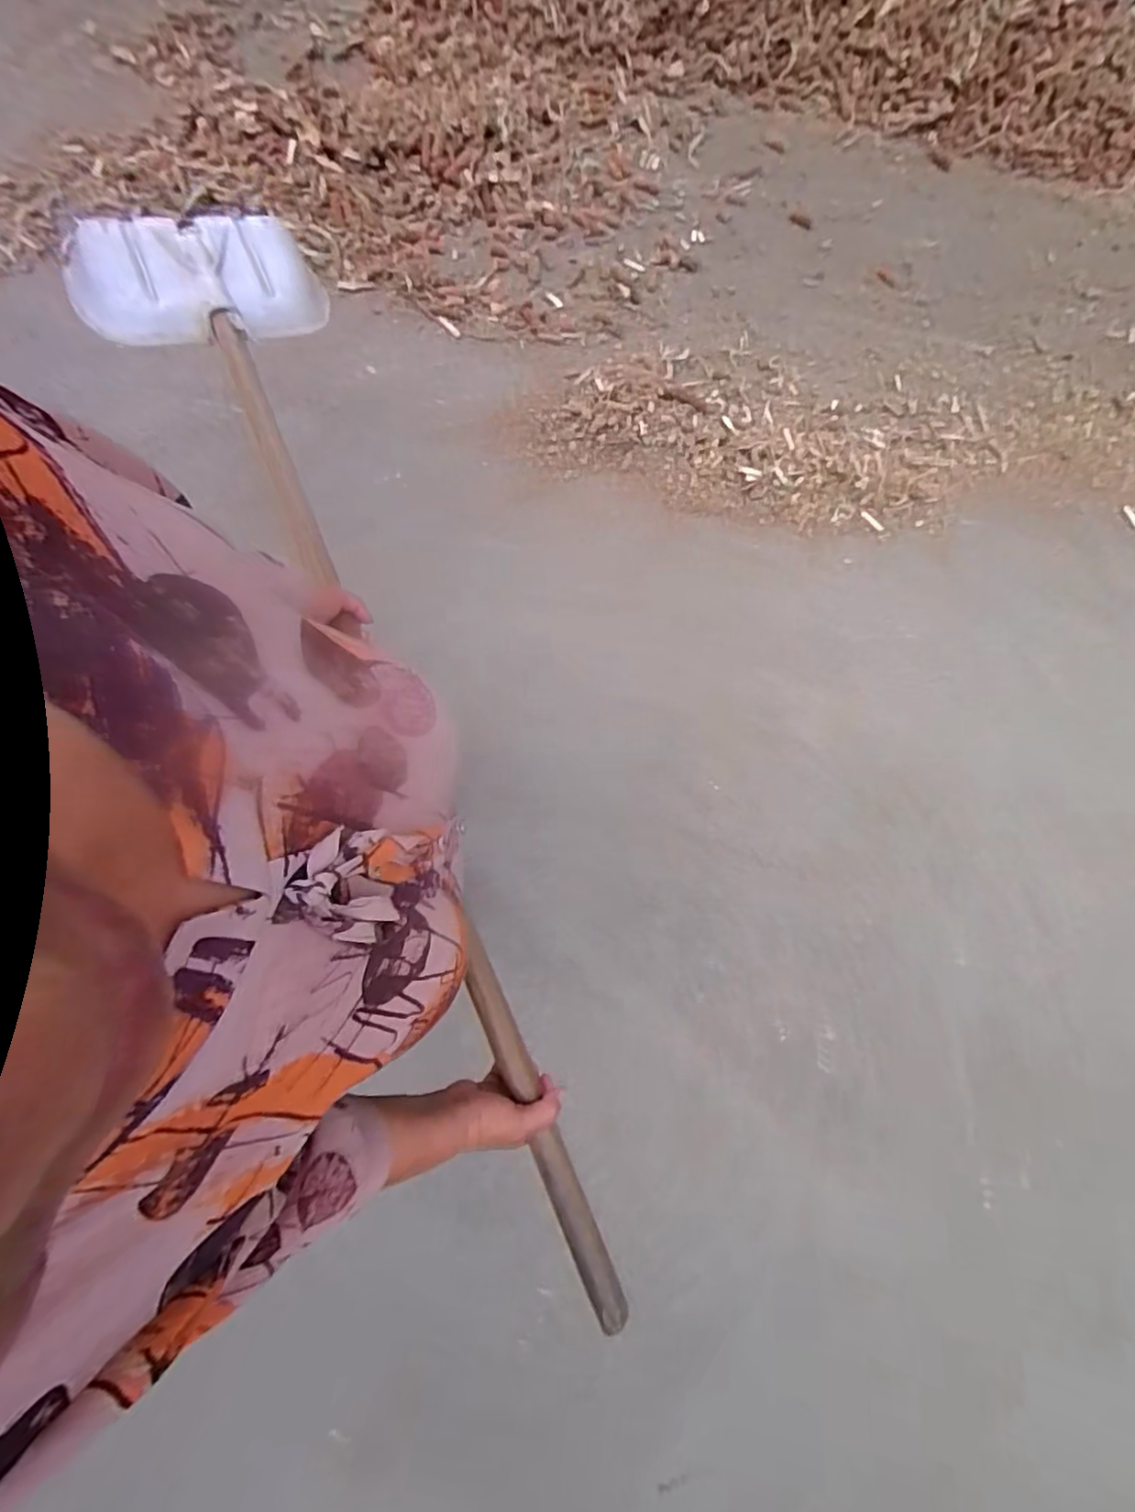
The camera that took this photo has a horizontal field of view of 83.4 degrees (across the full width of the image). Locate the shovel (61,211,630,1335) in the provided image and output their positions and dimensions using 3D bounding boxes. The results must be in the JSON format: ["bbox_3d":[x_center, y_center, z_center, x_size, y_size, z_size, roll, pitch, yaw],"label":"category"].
[{"bbox_3d":[-0.264,-0.107,0.762,0.268,0.121,1.420,-22,80,-5],"label":"shovel"}]

